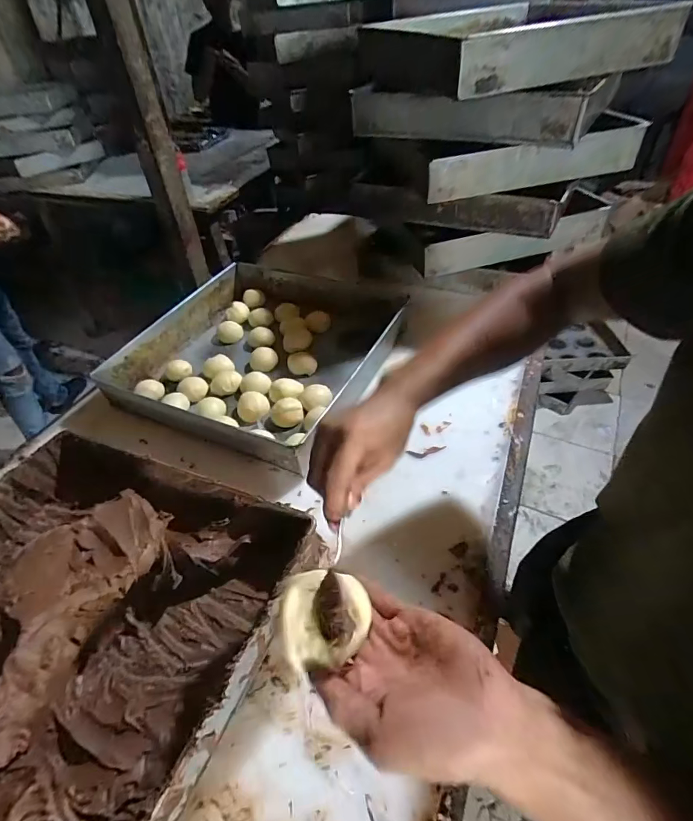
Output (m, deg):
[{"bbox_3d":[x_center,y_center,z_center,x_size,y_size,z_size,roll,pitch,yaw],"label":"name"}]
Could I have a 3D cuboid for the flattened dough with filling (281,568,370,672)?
[{"bbox_3d":[-0.014,0.130,0.270,0.053,0.020,0.055,-2,44,2],"label":"flattened dough with filling"}]

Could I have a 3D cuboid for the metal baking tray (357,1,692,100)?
[{"bbox_3d":[0.282,-0.680,0.783,0.501,0.085,0.435,-18,45,-13],"label":"metal baking tray"}]

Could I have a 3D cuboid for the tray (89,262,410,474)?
[{"bbox_3d":[-0.146,-0.122,0.776,0.416,0.078,0.452,16,47,21],"label":"tray"}]

